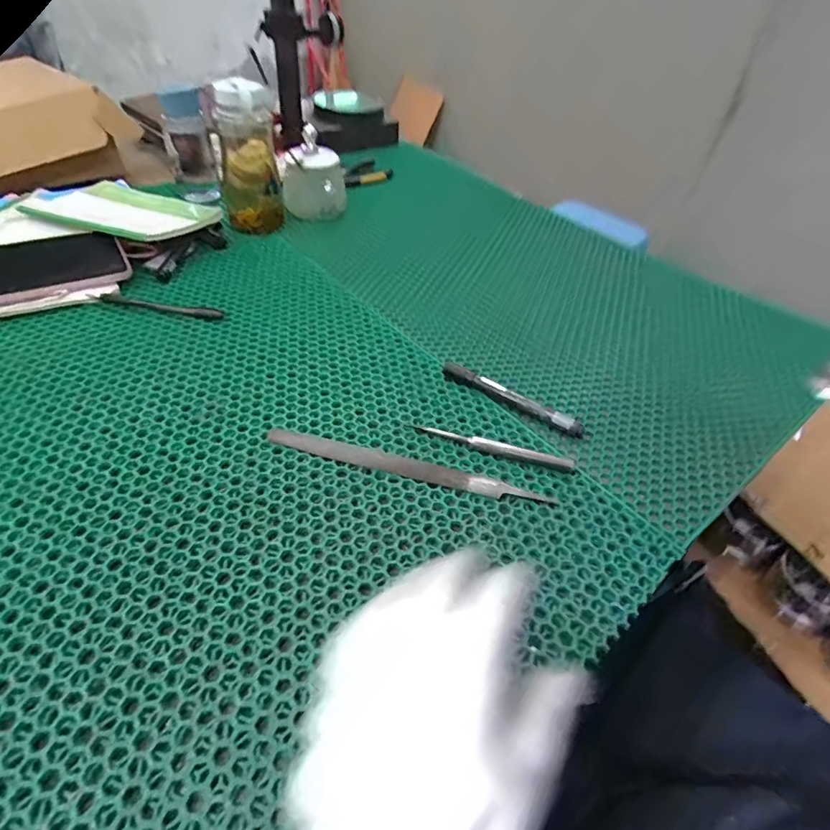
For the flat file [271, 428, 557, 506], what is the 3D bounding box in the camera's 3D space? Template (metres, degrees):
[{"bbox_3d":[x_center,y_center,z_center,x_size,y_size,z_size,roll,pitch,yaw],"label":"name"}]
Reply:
[{"bbox_3d":[-0.008,0.042,0.414,0.239,0.007,0.020,14,44,7],"label":"flat file"}]

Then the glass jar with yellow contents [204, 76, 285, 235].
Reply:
[{"bbox_3d":[-0.226,-0.345,0.672,0.083,0.177,0.087,-9,46,-16],"label":"glass jar with yellow contents"}]

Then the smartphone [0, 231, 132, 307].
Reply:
[{"bbox_3d":[-0.414,-0.163,0.555,0.162,0.012,0.076,-25,83,-27],"label":"smartphone"}]

